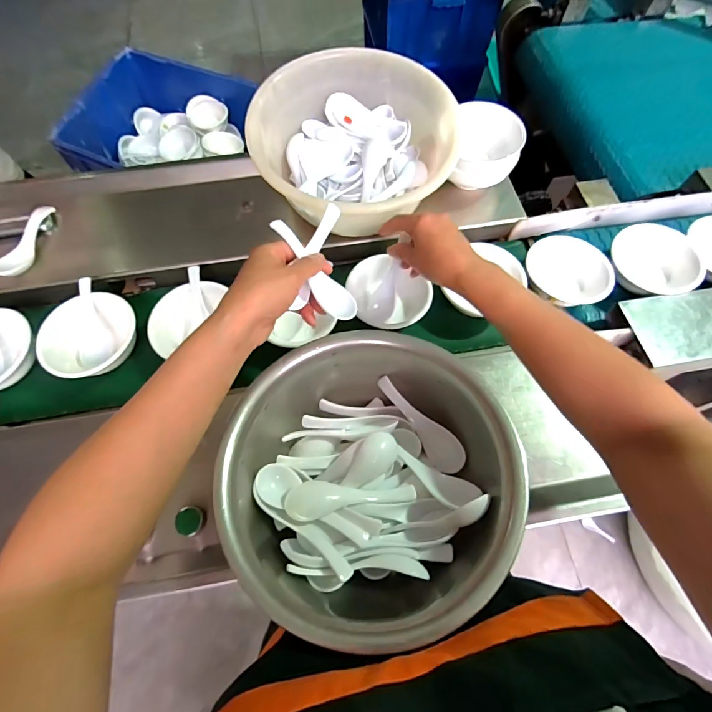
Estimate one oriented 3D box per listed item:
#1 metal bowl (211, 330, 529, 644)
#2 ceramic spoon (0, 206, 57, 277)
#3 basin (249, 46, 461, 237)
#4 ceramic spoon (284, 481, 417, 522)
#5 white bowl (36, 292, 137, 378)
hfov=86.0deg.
[{"bbox_3d":[0.008,0.100,0.350,0.239,0.100,0.226,1,68,-2],"label":"metal bowl"},{"bbox_3d":[-0.455,-0.159,0.530,0.031,0.037,0.133,4,68,-1],"label":"ceramic spoon"},{"bbox_3d":[-0.005,-0.294,0.522,0.256,0.091,0.225,1,68,-2],"label":"basin"},{"bbox_3d":[-0.004,0.129,0.354,0.117,0.025,0.032,-6,69,-5],"label":"ceramic spoon"},{"bbox_3d":[-0.336,-0.025,0.487,0.103,0.043,0.117,39,71,12],"label":"white bowl"}]

